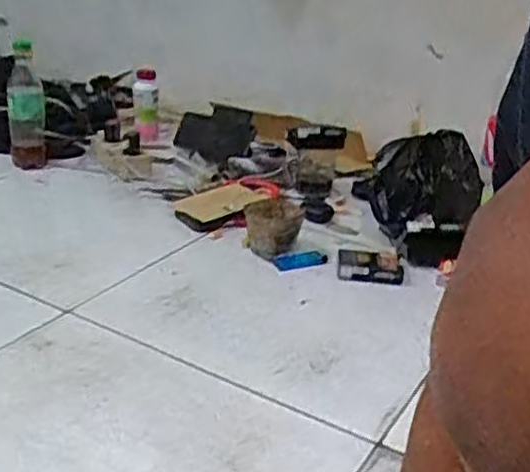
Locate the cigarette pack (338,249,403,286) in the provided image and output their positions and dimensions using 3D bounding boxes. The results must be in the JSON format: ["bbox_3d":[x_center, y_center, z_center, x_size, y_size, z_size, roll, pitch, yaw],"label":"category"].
[{"bbox_3d":[0.143,0.043,0.986,0.086,0.024,0.056,5,24,-1],"label":"cigarette pack"}]

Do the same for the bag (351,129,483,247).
[{"bbox_3d":[0.244,-0.067,1.114,0.172,0.159,0.117,-15,30,-36],"label":"bag"}]

